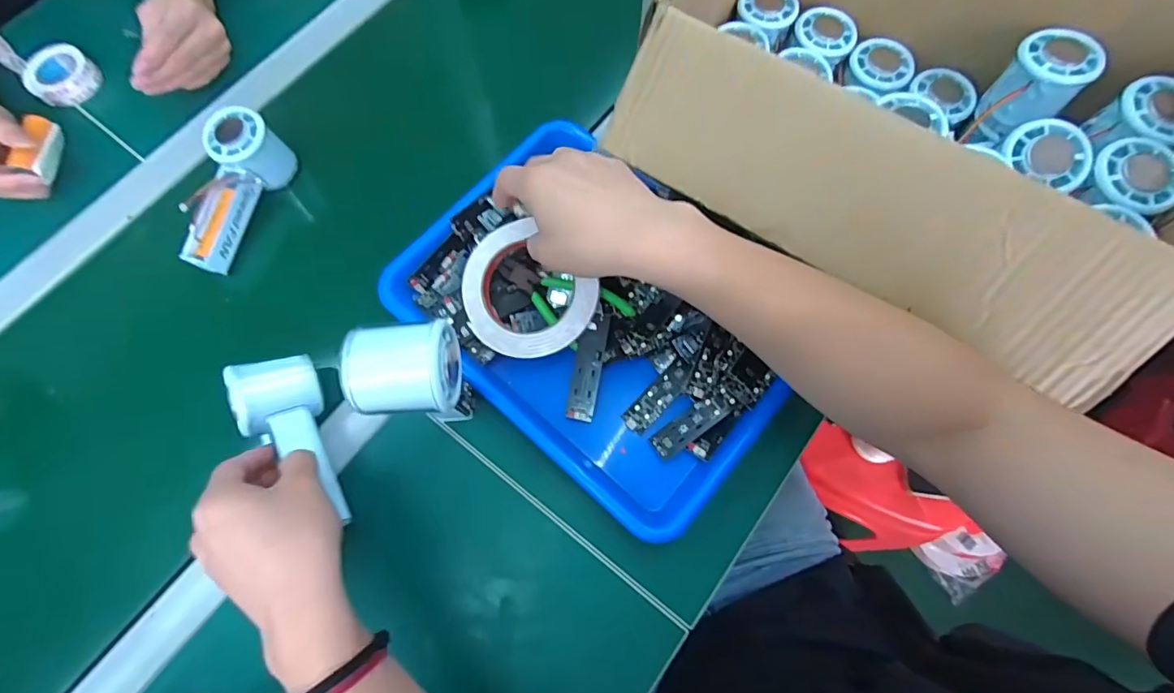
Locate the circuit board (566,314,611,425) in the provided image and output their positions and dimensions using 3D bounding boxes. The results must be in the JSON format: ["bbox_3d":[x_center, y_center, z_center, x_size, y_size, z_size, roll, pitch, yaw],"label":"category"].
[{"bbox_3d":[0.002,0.018,0.416,0.024,0.006,0.088,13,88,2],"label":"circuit board"}]

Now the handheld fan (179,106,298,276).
[{"bbox_3d":[-0.342,-0.148,0.470,0.047,0.057,0.142,18,72,6],"label":"handheld fan"}]

